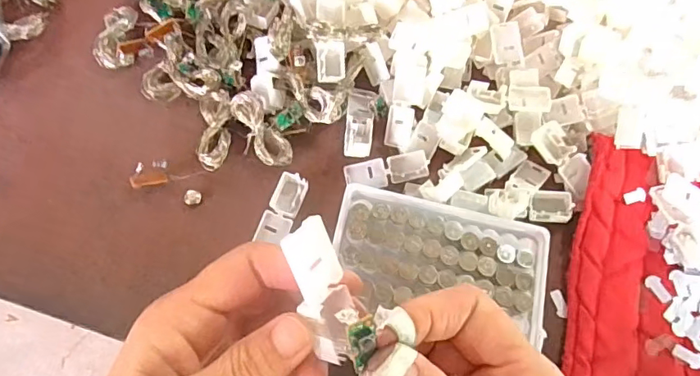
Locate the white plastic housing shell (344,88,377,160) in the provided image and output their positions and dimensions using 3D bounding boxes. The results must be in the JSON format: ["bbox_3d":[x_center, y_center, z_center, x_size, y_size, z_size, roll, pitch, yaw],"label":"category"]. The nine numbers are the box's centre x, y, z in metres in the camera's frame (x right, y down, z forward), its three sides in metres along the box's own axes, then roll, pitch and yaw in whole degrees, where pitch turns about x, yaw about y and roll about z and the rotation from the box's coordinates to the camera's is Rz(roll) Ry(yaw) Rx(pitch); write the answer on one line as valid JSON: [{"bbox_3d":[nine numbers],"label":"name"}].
[{"bbox_3d":[0.007,-0.045,0.358,0.019,0.005,0.050,6,69,0],"label":"white plastic housing shell"}]

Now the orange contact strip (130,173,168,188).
[{"bbox_3d":[-0.132,-0.005,0.337,0.022,0.006,0.007,-15,72,-7],"label":"orange contact strip"}]

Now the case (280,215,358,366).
[{"bbox_3d":[-0.012,0.040,0.196,0.021,0.013,0.059,-37,115,-43],"label":"case"}]

